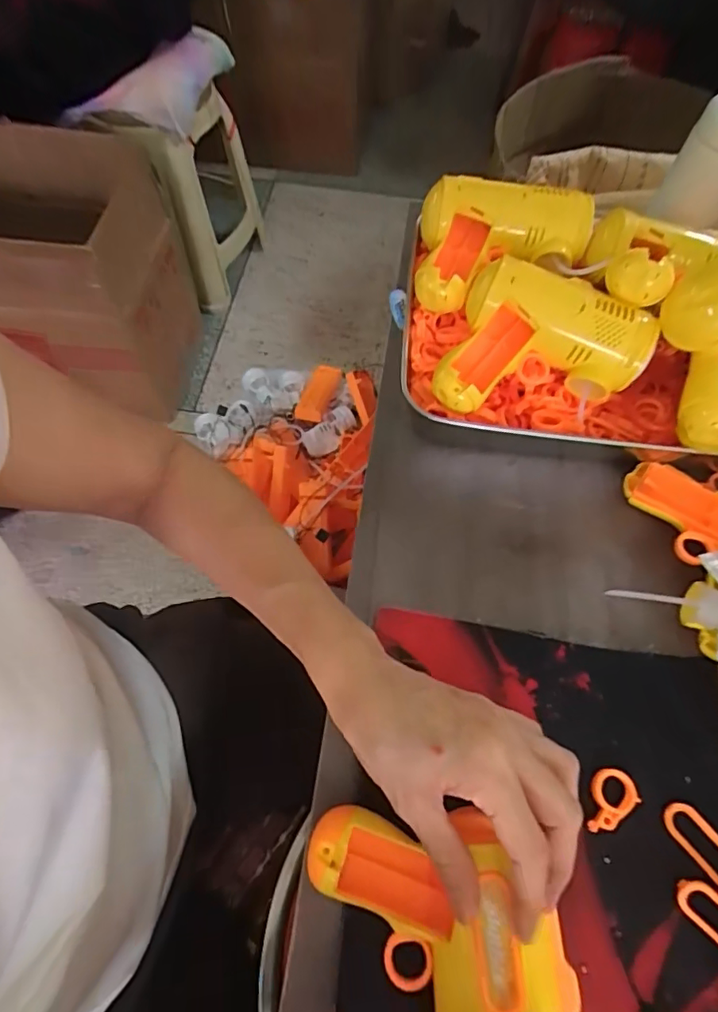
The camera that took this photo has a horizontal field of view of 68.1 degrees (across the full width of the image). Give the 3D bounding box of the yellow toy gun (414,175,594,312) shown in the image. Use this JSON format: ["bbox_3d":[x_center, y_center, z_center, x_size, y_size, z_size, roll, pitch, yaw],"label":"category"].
[{"bbox_3d":[0.114,-0.202,0.413,0.131,0.047,0.095,6,64,1],"label":"yellow toy gun"}]

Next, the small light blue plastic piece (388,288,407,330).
[{"bbox_3d":[0.036,-0.182,0.492,0.015,0.010,0.035,-7,99,-5],"label":"small light blue plastic piece"}]

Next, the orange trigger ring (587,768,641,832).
[{"bbox_3d":[0.148,0.174,0.317,0.038,0.005,0.024,-32,69,-16],"label":"orange trigger ring"}]

